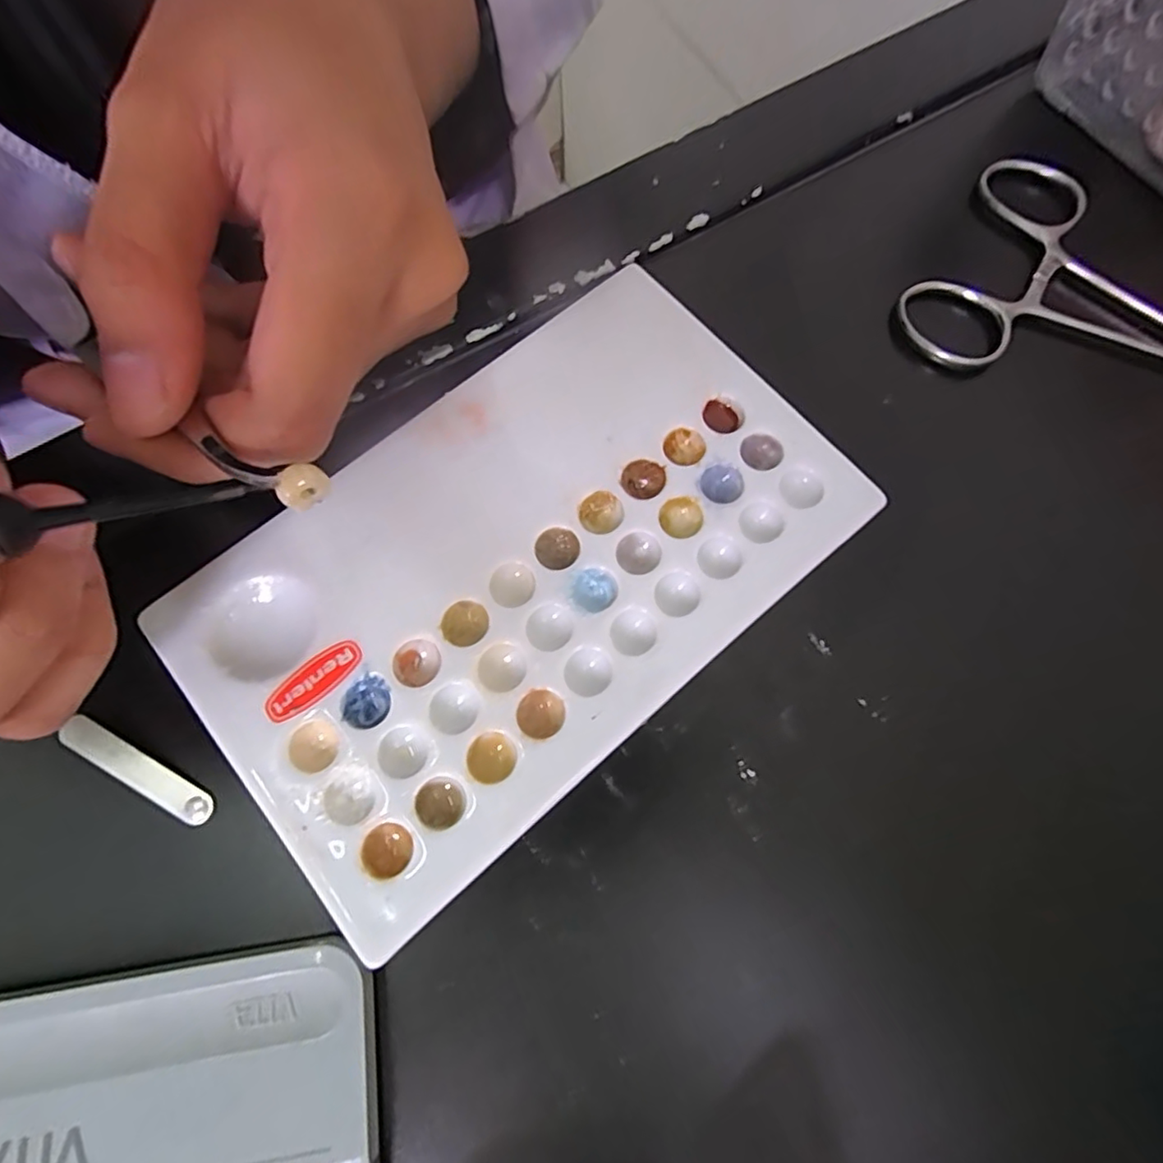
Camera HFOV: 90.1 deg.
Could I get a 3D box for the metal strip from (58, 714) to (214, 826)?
[{"bbox_3d":[-0.100,0.043,0.131,0.037,0.004,0.008,33,78,1],"label":"metal strip"}]

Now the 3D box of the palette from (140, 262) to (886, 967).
[{"bbox_3d":[-0.014,-0.005,0.139,0.150,0.009,0.092,-40,78,-11],"label":"palette"}]

